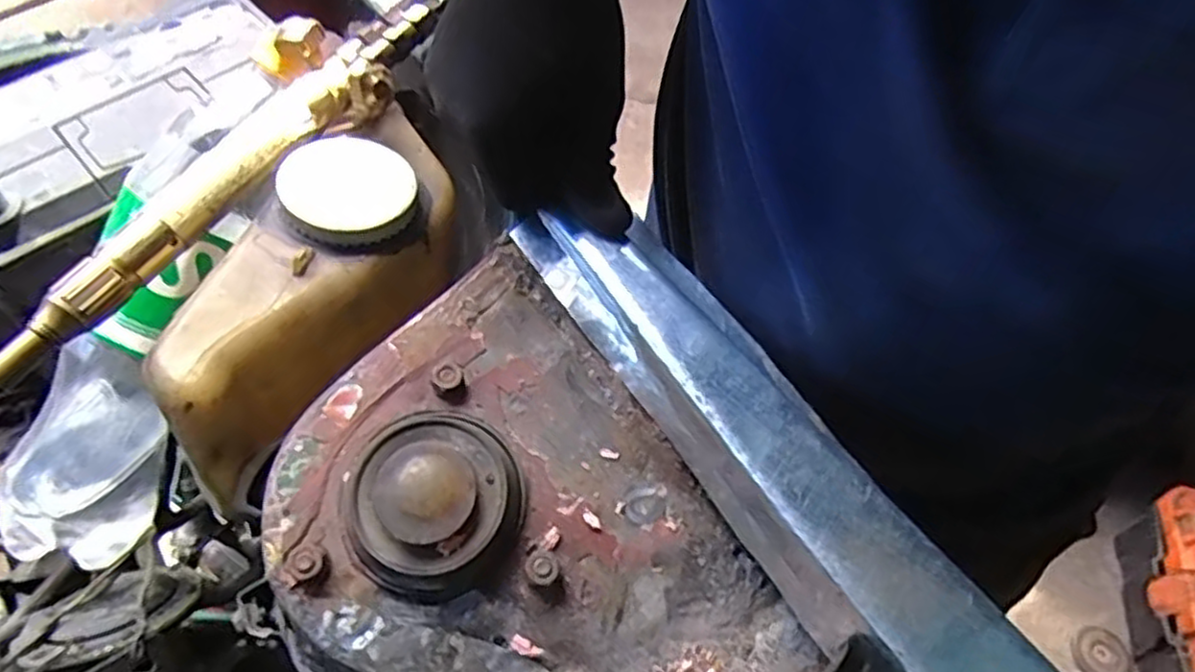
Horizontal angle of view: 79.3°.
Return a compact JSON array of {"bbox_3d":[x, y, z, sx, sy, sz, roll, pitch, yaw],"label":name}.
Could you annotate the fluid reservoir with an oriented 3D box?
[{"bbox_3d":[-0.146,-0.029,0.389,0.083,0.084,0.227,17,56,8],"label":"fluid reservoir"}]

